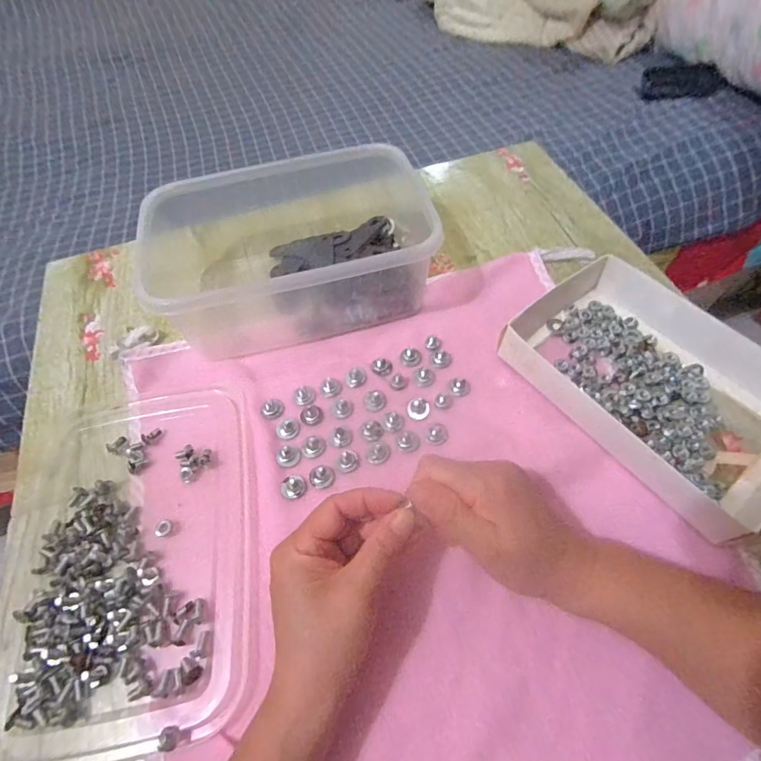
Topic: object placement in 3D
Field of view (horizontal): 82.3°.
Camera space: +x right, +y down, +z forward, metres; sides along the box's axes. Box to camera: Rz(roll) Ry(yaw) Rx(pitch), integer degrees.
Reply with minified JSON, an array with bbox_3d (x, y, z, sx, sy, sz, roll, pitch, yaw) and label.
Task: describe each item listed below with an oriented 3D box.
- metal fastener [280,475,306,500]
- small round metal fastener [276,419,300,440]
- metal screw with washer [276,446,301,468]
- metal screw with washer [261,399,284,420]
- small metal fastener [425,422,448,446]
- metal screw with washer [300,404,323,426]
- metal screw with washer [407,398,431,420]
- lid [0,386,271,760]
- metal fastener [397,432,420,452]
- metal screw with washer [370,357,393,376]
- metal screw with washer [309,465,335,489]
[{"bbox_3d":[-0.065,0.078,0.324,0.018,0.009,0.018,-2,58,2],"label":"metal fastener"},{"bbox_3d":[-0.075,0.039,0.351,0.017,0.004,0.017,-2,58,2],"label":"small round metal fastener"},{"bbox_3d":[-0.071,0.058,0.335,0.017,0.009,0.016,-34,62,-17],"label":"metal screw with washer"},{"bbox_3d":[-0.090,0.023,0.362,0.018,0.004,0.018,-2,58,2],"label":"metal screw with washer"},{"bbox_3d":[0.044,0.041,0.339,0.018,0.004,0.017,-2,58,2],"label":"small metal fastener"},{"bbox_3d":[-0.056,0.028,0.355,0.018,0.007,0.015,-17,59,-7],"label":"metal screw with washer"},{"bbox_3d":[0.031,0.020,0.349,0.018,0.011,0.019,7,59,7],"label":"metal screw with washer"},{"bbox_3d":[-0.175,0.116,0.312,0.178,0.018,0.239,-12,58,-4],"label":"lid"},{"bbox_3d":[0.022,0.047,0.336,0.017,0.008,0.014,-40,64,-20],"label":"metal fastener"},{"bbox_3d":[0.001,-0.012,0.376,0.019,0.007,0.019,-2,58,2],"label":"metal screw with washer"},{"bbox_3d":[-0.044,0.071,0.326,0.019,0.011,0.017,-28,61,-13],"label":"metal screw with washer"}]

